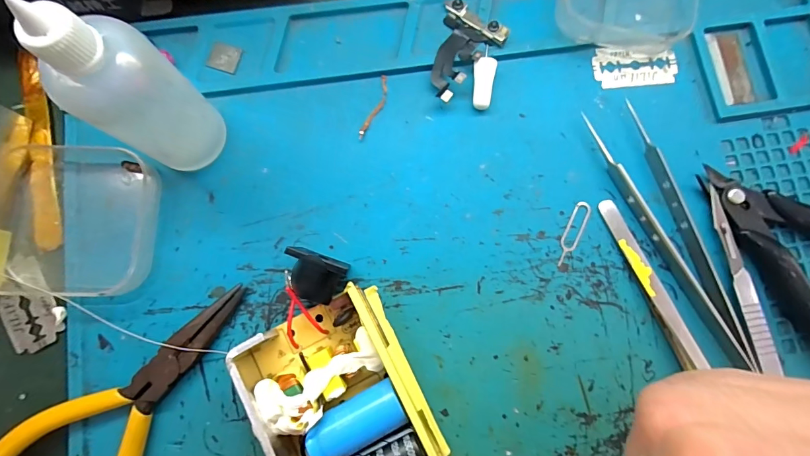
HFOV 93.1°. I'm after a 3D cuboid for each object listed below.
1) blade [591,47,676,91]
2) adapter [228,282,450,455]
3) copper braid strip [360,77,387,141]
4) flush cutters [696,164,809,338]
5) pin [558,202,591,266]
[{"bbox_3d":[0.116,-0.081,0.191,0.042,0.004,0.021,-2,81,-2],"label":"blade"},{"bbox_3d":[-0.014,0.092,0.144,0.061,0.027,0.129,-26,76,-5],"label":"adapter"},{"bbox_3d":[-0.014,-0.058,0.184,0.006,0.004,0.034,20,81,2],"label":"copper braid strip"},{"bbox_3d":[0.182,0.011,0.171,0.106,0.015,0.070,41,82,5],"label":"flush cutters"},{"bbox_3d":[0.079,0.002,0.177,0.008,0.004,0.033,25,81,3],"label":"pin"}]

